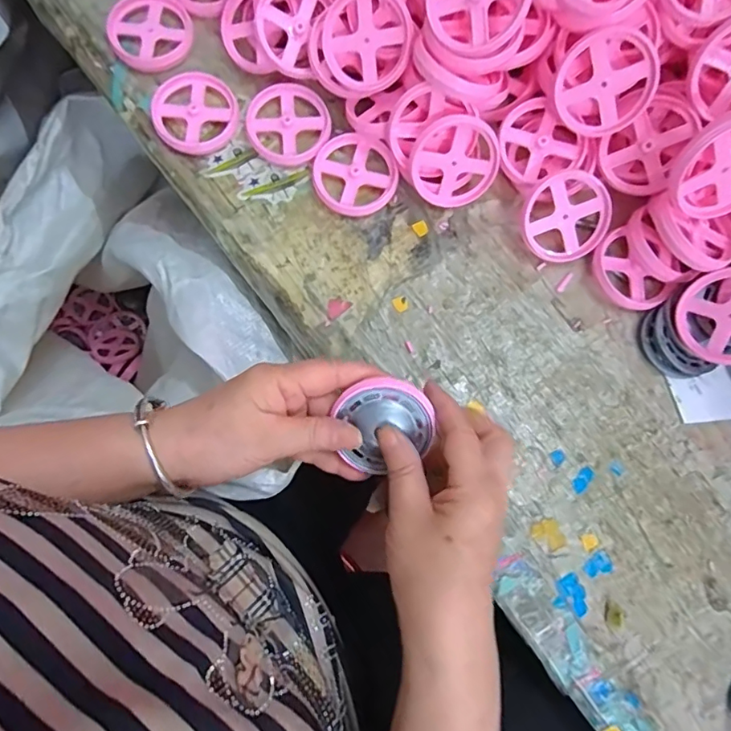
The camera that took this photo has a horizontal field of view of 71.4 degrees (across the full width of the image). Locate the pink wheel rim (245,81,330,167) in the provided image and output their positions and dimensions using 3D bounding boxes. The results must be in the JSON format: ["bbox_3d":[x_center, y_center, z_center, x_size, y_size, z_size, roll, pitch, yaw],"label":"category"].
[{"bbox_3d":[-0.060,-0.186,0.393,0.062,0.007,0.064,0,80,-3],"label":"pink wheel rim"}]

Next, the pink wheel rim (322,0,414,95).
[{"bbox_3d":[0.001,-0.228,0.359,0.065,0.010,0.063,-30,102,26],"label":"pink wheel rim"}]

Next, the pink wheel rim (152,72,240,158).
[{"bbox_3d":[-0.131,-0.195,0.392,0.063,0.010,0.063,0,80,-3],"label":"pink wheel rim"}]

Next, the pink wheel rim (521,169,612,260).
[{"bbox_3d":[0.148,-0.109,0.375,0.061,0.005,0.063,1,110,3],"label":"pink wheel rim"}]

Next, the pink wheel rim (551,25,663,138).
[{"bbox_3d":[0.164,-0.194,0.350,0.064,0.016,0.063,7,126,9],"label":"pink wheel rim"}]

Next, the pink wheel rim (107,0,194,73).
[{"bbox_3d":[-0.169,-0.264,0.401,0.060,0.017,0.068,-12,81,-5],"label":"pink wheel rim"}]

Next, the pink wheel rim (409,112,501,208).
[{"bbox_3d":[0.065,-0.148,0.371,0.064,0.064,0.006,-7,42,7],"label":"pink wheel rim"}]

